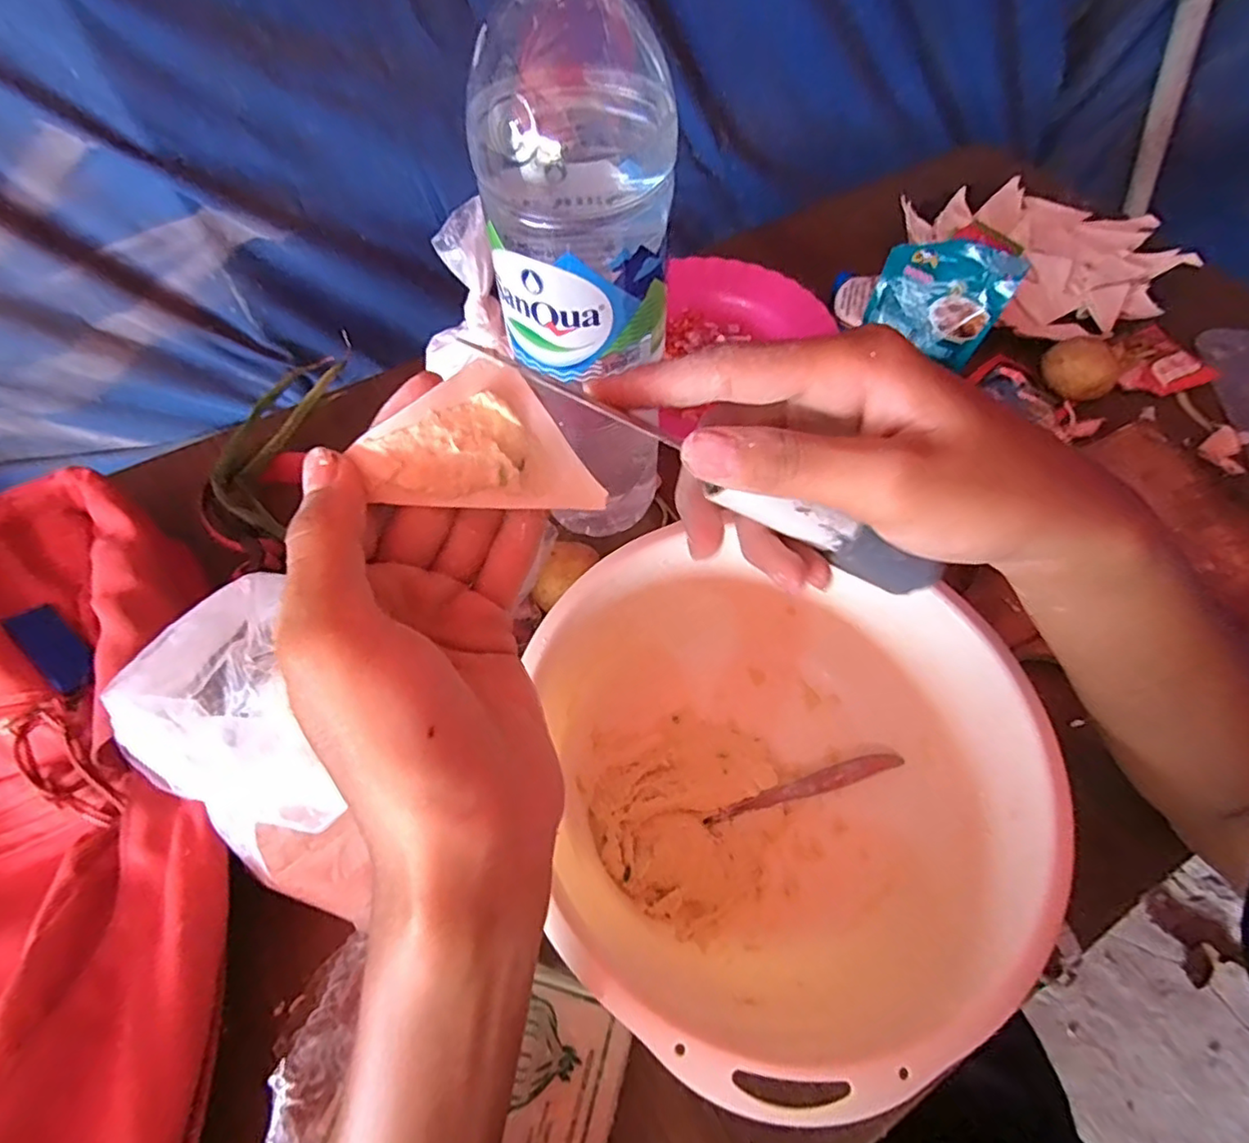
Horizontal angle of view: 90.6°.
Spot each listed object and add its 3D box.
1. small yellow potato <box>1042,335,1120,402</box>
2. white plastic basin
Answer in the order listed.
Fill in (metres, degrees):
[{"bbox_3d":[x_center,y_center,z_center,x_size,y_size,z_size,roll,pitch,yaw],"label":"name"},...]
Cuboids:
[{"bbox_3d":[0.372,-0.167,0.498,0.044,0.035,0.050,-36,65,-21],"label":"small yellow potato"},{"bbox_3d":[0.077,0.108,0.317,0.219,0.099,0.231,0,58,0],"label":"white plastic basin"}]

